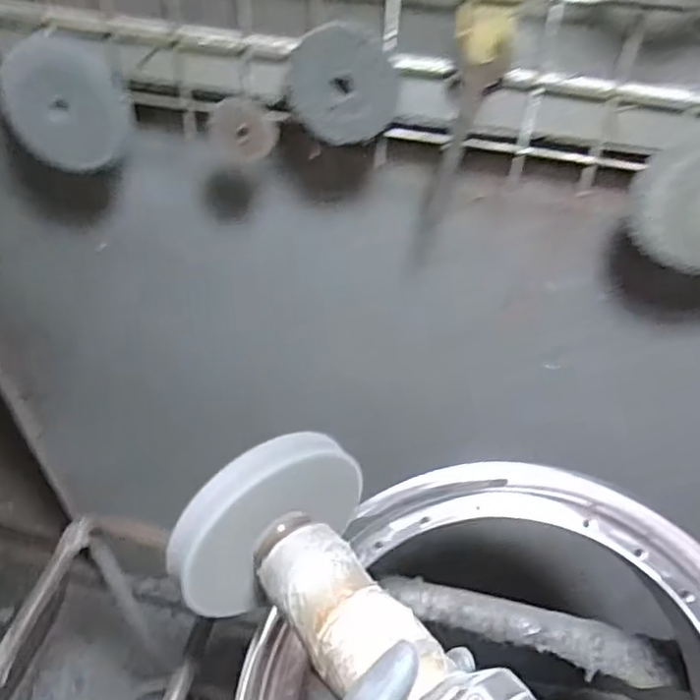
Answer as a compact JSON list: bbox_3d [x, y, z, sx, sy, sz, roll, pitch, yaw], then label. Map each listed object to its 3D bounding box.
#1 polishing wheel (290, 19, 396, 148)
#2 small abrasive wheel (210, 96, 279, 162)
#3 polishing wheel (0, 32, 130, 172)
[{"bbox_3d":[-0.006,-0.201,0.489,0.081,0.083,0.013,9,46,6],"label":"polishing wheel"},{"bbox_3d":[-0.087,-0.181,0.532,0.054,0.048,0.009,22,26,-1],"label":"small abrasive wheel"},{"bbox_3d":[-0.244,-0.207,0.548,0.108,0.105,0.019,6,46,3],"label":"polishing wheel"}]

